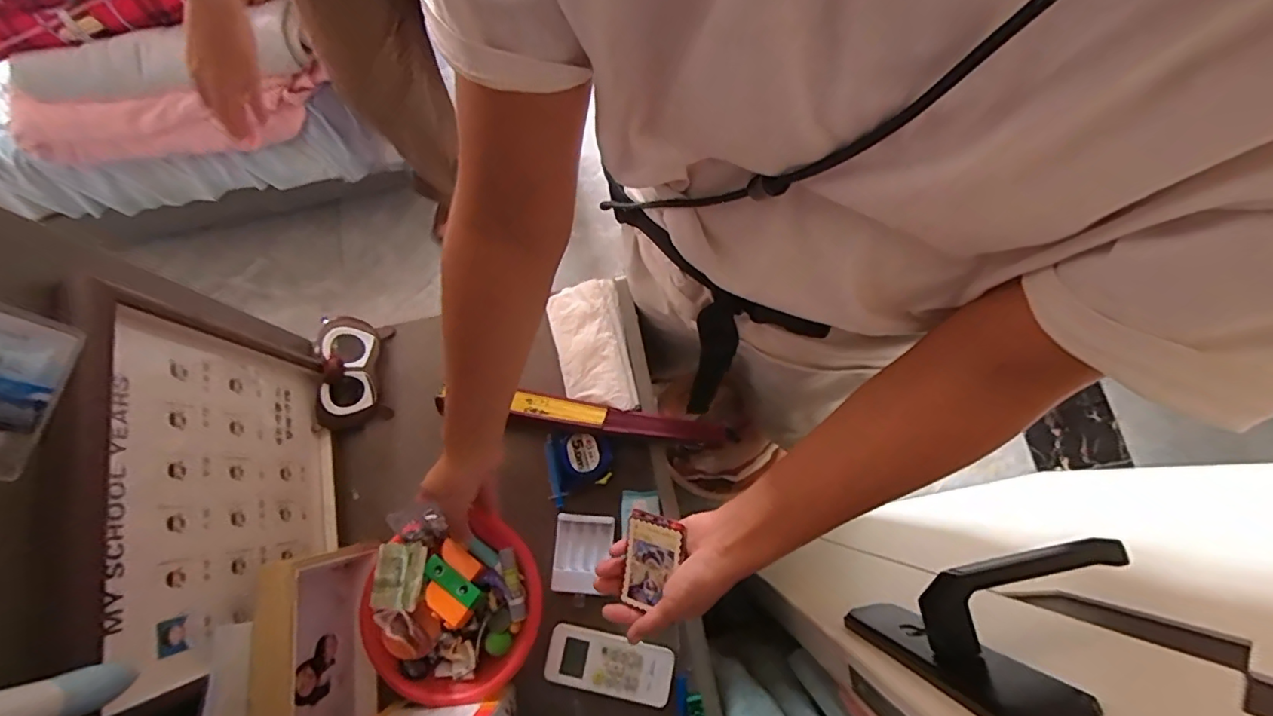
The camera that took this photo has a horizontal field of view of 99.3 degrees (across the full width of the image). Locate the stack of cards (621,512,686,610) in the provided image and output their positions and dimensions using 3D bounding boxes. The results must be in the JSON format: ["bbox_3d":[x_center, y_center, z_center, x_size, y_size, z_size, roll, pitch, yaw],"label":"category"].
[{"bbox_3d":[0.012,0.174,0.465,0.053,0.005,0.074,10,89,35],"label":"stack of cards"}]

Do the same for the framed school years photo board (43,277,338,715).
[{"bbox_3d":[-0.351,0.109,0.465,0.024,0.281,0.269,-11,77,-1],"label":"framed school years photo board"}]

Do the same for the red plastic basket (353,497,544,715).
[{"bbox_3d":[-0.184,0.250,0.537,0.163,0.052,0.161,0,77,1],"label":"red plastic basket"}]

